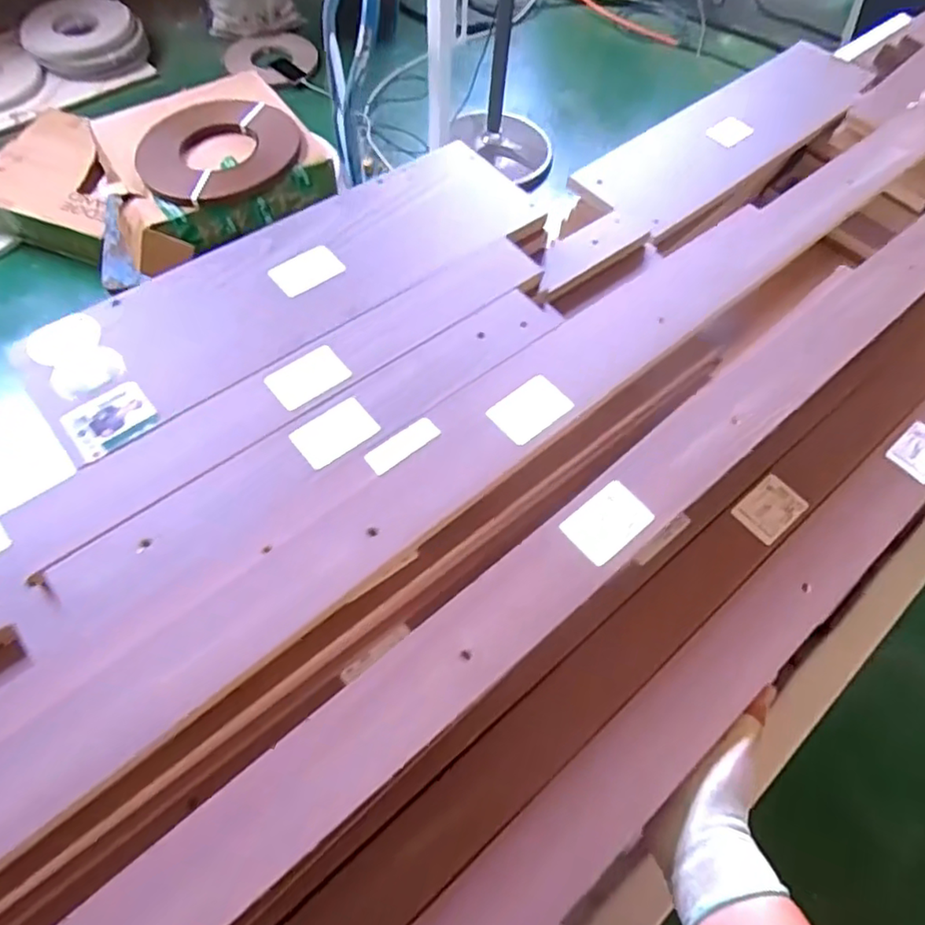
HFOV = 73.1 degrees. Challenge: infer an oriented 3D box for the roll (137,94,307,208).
[{"bbox_3d":[-0.647,-0.827,1.617,0.388,0.050,0.432,-36,70,-21],"label":"roll"}]

